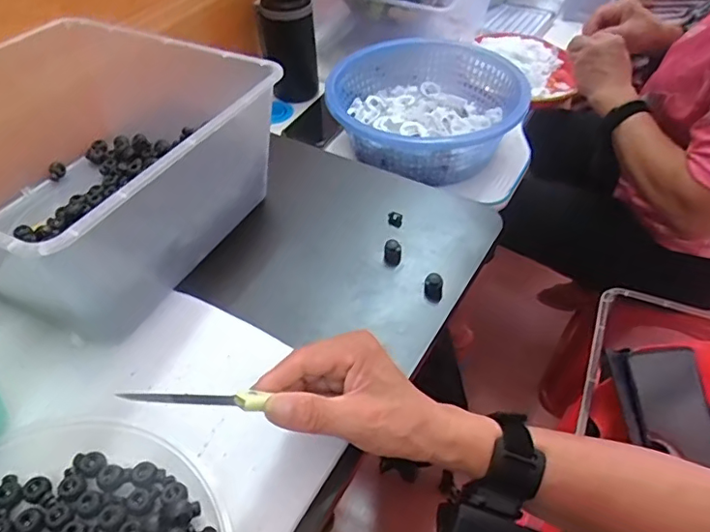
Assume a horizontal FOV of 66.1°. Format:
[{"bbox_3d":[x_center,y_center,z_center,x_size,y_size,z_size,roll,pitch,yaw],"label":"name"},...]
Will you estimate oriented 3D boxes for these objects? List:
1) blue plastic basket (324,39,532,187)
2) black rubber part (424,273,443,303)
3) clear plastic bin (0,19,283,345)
[{"bbox_3d":[0.094,-0.223,0.783,0.242,0.092,0.250,-1,47,1],"label":"blue plastic basket"},{"bbox_3d":[0.073,0.018,0.504,0.017,0.022,0.016,11,49,11],"label":"black rubber part"},{"bbox_3d":[-0.259,-0.099,0.523,0.306,0.140,0.289,21,51,19],"label":"clear plastic bin"}]

